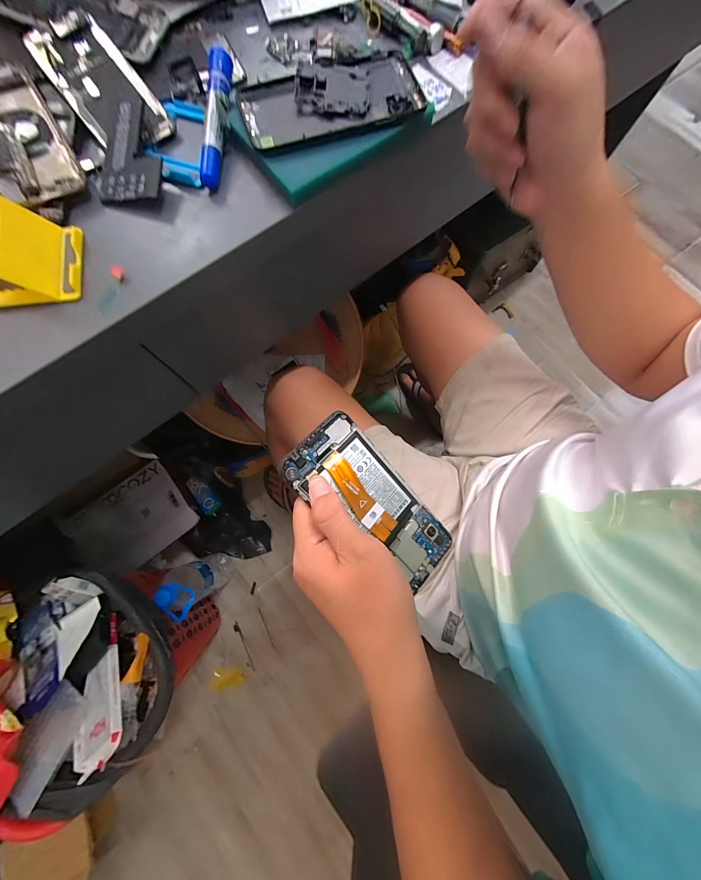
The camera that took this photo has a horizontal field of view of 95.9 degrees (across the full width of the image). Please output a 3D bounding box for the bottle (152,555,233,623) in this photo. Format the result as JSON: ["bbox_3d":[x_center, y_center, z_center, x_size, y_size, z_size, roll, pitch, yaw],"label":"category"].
[{"bbox_3d":[-0.344,0.327,0.742,0.073,0.312,0.098,-24,78,-6],"label":"bottle"}]

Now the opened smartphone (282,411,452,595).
[{"bbox_3d":[0.022,0.053,0.263,0.160,0.014,0.066,45,79,-11],"label":"opened smartphone"}]

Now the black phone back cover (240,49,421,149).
[{"bbox_3d":[-0.017,-0.308,0.290,0.160,0.014,0.080,-21,78,-6],"label":"black phone back cover"}]

